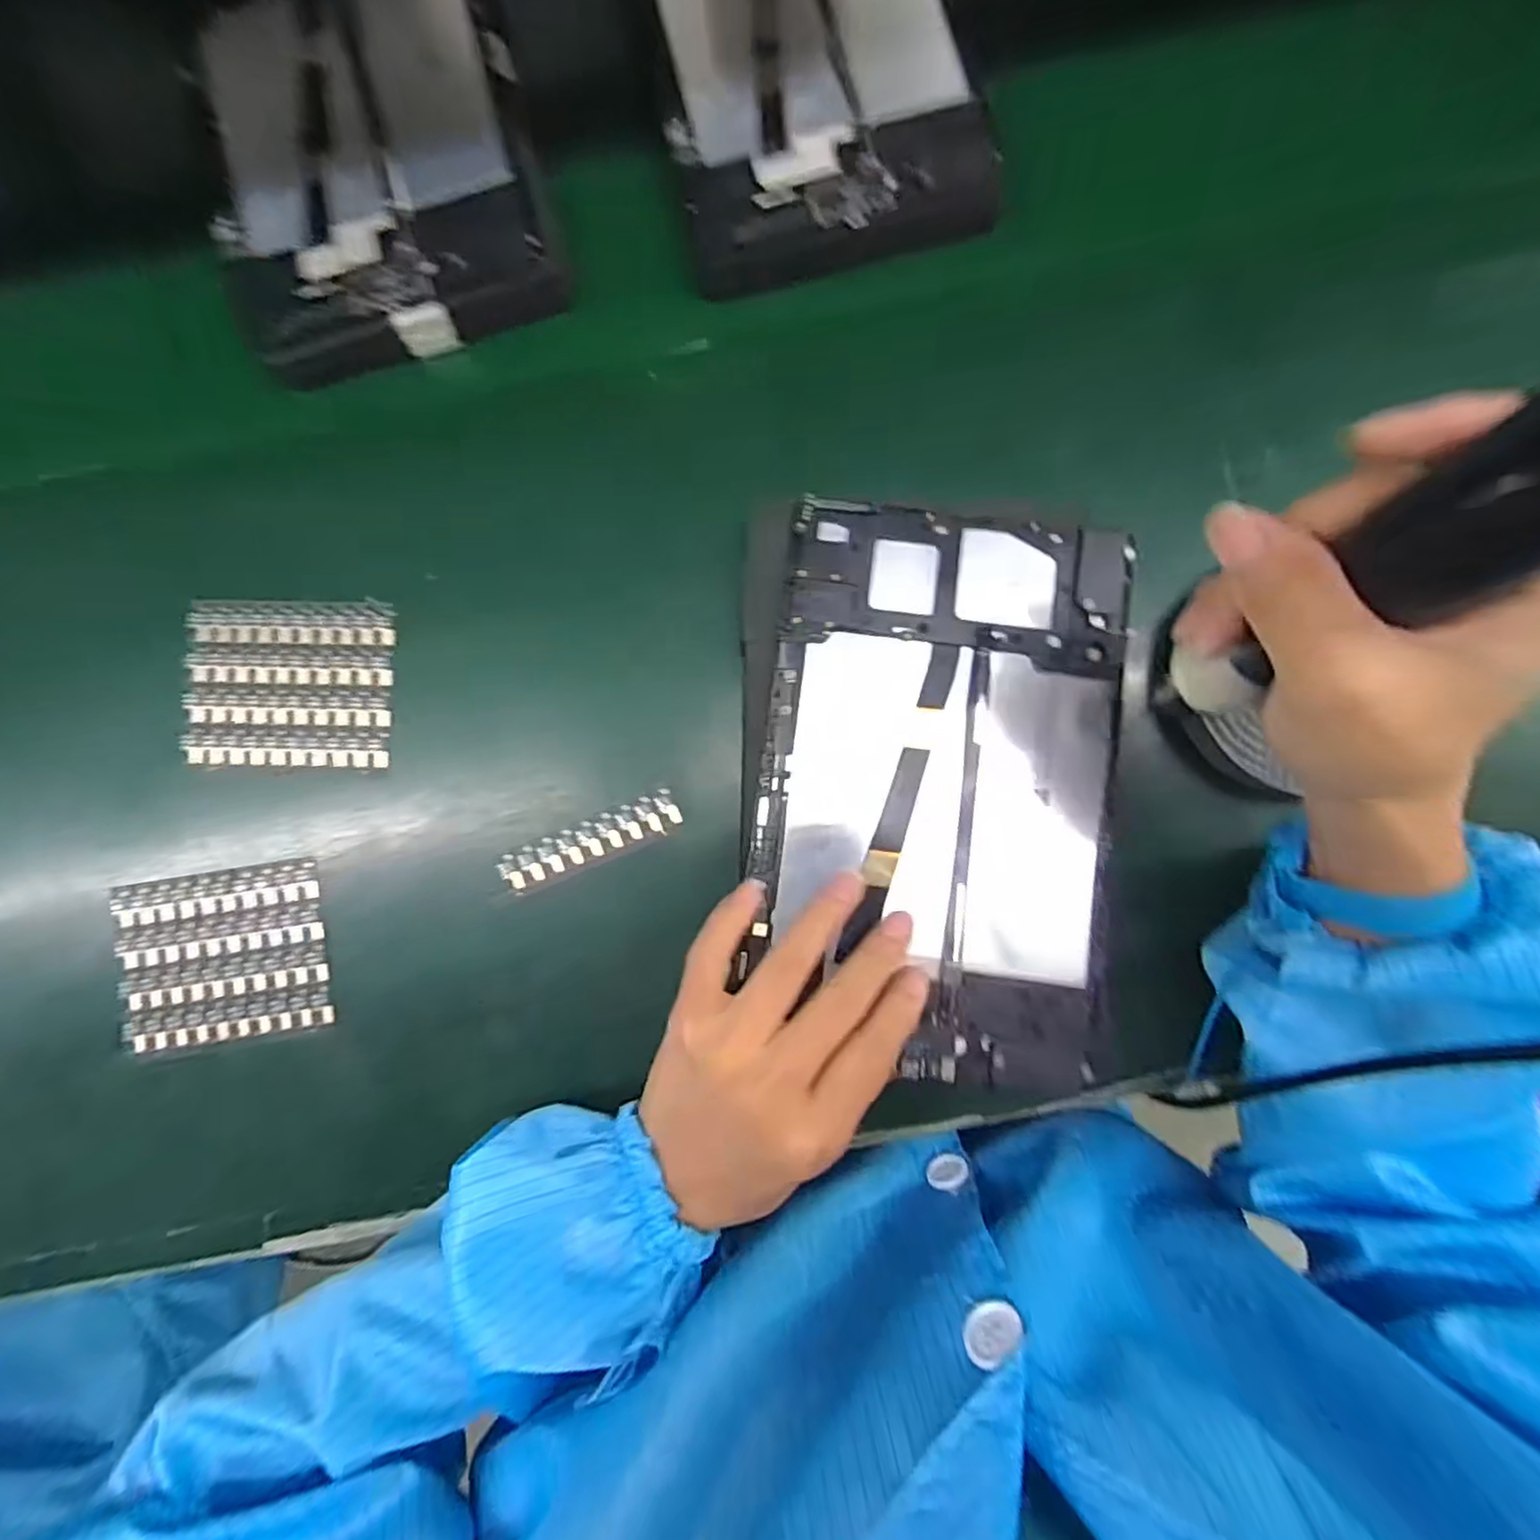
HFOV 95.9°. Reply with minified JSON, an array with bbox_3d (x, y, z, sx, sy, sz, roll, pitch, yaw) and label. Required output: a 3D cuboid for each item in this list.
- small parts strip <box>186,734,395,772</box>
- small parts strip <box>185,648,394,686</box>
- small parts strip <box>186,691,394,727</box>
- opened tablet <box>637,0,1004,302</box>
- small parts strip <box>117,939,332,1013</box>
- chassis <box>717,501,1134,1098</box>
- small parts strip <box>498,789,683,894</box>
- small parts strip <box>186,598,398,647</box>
[{"bbox_3d":[-0.233,-0.009,0.336,0.094,0.006,0.017,0,85,2],"label":"small parts strip"},{"bbox_3d":[-0.233,-0.050,0.339,0.094,0.008,0.016,1,85,2],"label":"small parts strip"},{"bbox_3d":[-0.233,-0.030,0.337,0.094,0.007,0.016,1,85,2],"label":"small parts strip"},{"bbox_3d":[0.015,-0.356,0.333,0.149,0.018,0.239,-14,85,1],"label":"opened tablet"},{"bbox_3d":[-0.260,0.099,0.331,0.093,0.005,0.019,-9,85,2],"label":"small parts strip"},{"bbox_3d":[0.073,0.004,0.301,0.150,0.010,0.236,7,83,1],"label":"chassis"},{"bbox_3d":[-0.086,0.035,0.333,0.087,0.005,0.021,-23,85,0],"label":"small parts strip"},{"bbox_3d":[-0.231,-0.072,0.338,0.093,0.010,0.021,1,85,2],"label":"small parts strip"}]

